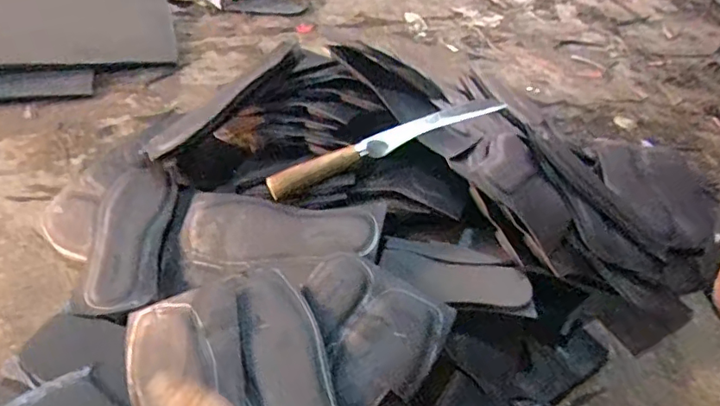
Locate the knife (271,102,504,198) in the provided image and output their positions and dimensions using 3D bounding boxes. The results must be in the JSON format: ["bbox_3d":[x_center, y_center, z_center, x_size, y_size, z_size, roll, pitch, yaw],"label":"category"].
[{"bbox_3d":[0.037,-0.085,0.795,0.346,0.026,0.036,-22,51,-6],"label":"knife"}]

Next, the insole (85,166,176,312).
[{"bbox_3d":[-0.313,0.038,0.764,0.095,0.027,0.262,0,47,-8],"label":"insole"}]

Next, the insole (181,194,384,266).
[{"bbox_3d":[-0.109,0.038,0.744,0.279,0.020,0.110,2,44,16],"label":"insole"}]

